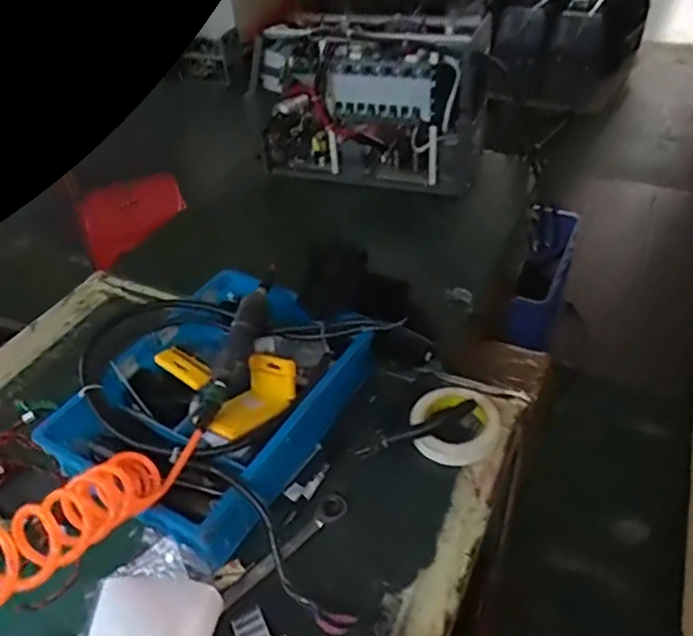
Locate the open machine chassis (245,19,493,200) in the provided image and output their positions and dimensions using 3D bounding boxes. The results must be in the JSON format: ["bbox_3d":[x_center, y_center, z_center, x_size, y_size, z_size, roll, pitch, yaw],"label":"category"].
[{"bbox_3d":[0.053,-0.435,1.258,0.469,0.306,0.190,10,43,17],"label":"open machine chassis"}]

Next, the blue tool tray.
[{"bbox_3d":[-0.171,0.093,0.799,0.314,0.098,0.365,18,46,25],"label":"blue tool tray"}]

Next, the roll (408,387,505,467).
[{"bbox_3d":[0.137,0.133,0.781,0.111,0.040,0.104,-3,41,3],"label":"roll"}]

